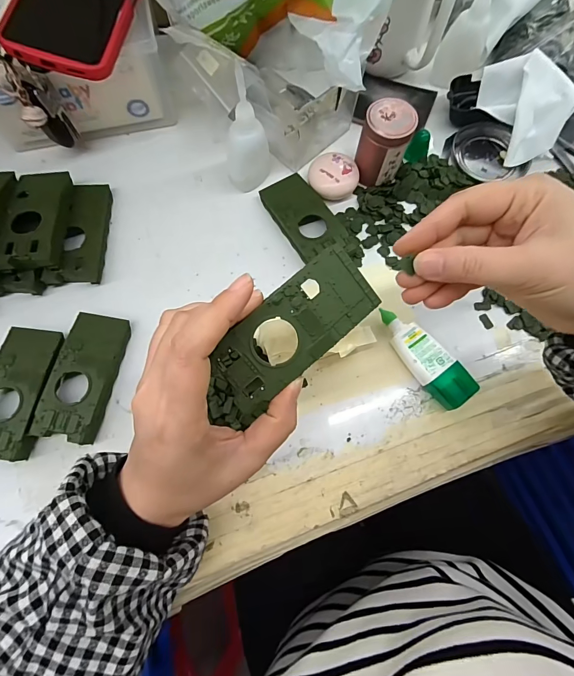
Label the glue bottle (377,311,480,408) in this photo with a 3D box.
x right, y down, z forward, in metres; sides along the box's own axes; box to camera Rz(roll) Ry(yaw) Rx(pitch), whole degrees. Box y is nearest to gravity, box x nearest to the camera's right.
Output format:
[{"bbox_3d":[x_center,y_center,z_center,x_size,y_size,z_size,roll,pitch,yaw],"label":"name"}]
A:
[{"bbox_3d":[0.112,0.017,0.302,0.033,0.025,0.095,-39,78,-11],"label":"glue bottle"}]

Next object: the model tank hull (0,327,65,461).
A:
[{"bbox_3d":[-0.219,0.043,0.293,0.050,0.020,0.103,7,73,1],"label":"model tank hull"}]

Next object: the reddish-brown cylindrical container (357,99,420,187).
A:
[{"bbox_3d":[0.090,-0.182,0.338,0.043,0.061,0.043,0,73,-1],"label":"reddish-brown cylindrical container"}]

